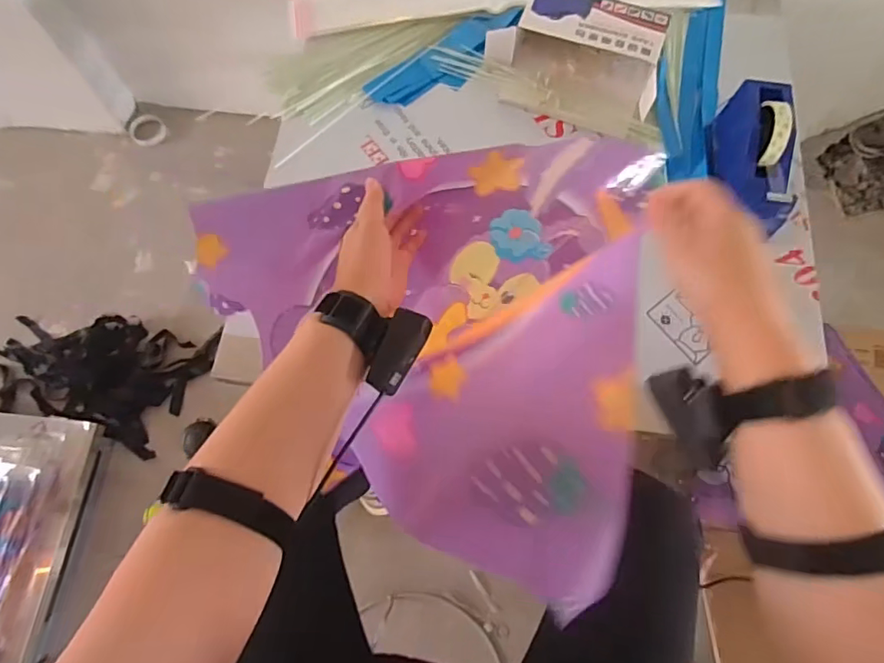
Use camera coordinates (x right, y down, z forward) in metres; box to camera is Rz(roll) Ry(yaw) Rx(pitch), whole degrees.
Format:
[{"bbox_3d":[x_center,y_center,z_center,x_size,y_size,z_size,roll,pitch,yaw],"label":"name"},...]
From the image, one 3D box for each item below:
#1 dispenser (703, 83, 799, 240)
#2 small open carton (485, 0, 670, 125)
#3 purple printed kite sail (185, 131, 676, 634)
[{"bbox_3d":[0.428,-0.243,0.718,0.077,0.114,0.207,8,71,2],"label":"dispenser"},{"bbox_3d":[0.197,-0.419,0.803,0.253,0.082,0.177,12,71,3],"label":"small open carton"},{"bbox_3d":[-0.021,-0.007,0.484,0.373,0.125,0.412,8,71,2],"label":"purple printed kite sail"}]

